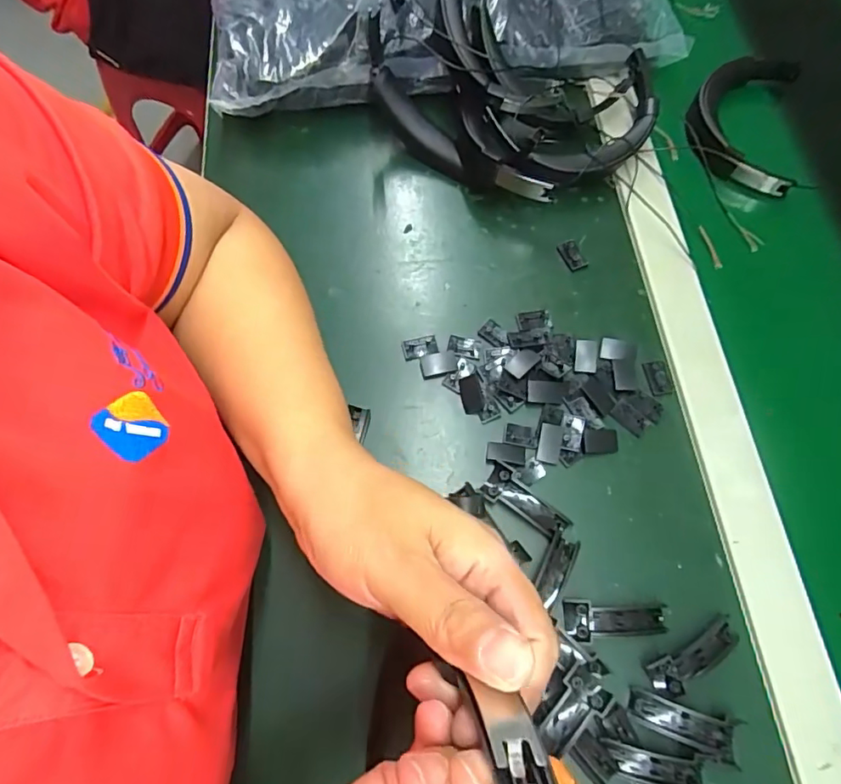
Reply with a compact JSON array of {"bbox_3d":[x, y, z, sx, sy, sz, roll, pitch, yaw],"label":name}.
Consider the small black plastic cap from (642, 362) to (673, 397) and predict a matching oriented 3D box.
[{"bbox_3d":[0.172,-0.010,0.381,0.018,0.004,0.025,-8,67,-6],"label":"small black plastic cap"}]

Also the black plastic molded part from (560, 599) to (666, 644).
[{"bbox_3d":[0.116,0.135,0.315,0.062,0.006,0.022,1,82,-5],"label":"black plastic molded part"}]

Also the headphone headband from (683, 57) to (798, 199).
[{"bbox_3d":[0.288,-0.248,0.474,0.098,0.033,0.151,13,67,3],"label":"headphone headband"}]

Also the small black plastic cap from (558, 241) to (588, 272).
[{"bbox_3d":[0.121,-0.108,0.418,0.015,0.004,0.026,-20,69,-10],"label":"small black plastic cap"}]

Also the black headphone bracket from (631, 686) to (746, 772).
[{"bbox_3d":[0.147,0.186,0.293,0.057,0.009,0.022,16,67,5],"label":"black headphone bracket"}]

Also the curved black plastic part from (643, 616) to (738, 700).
[{"bbox_3d":[0.162,0.154,0.307,0.059,0.012,0.022,-23,70,-12],"label":"curved black plastic part"}]

